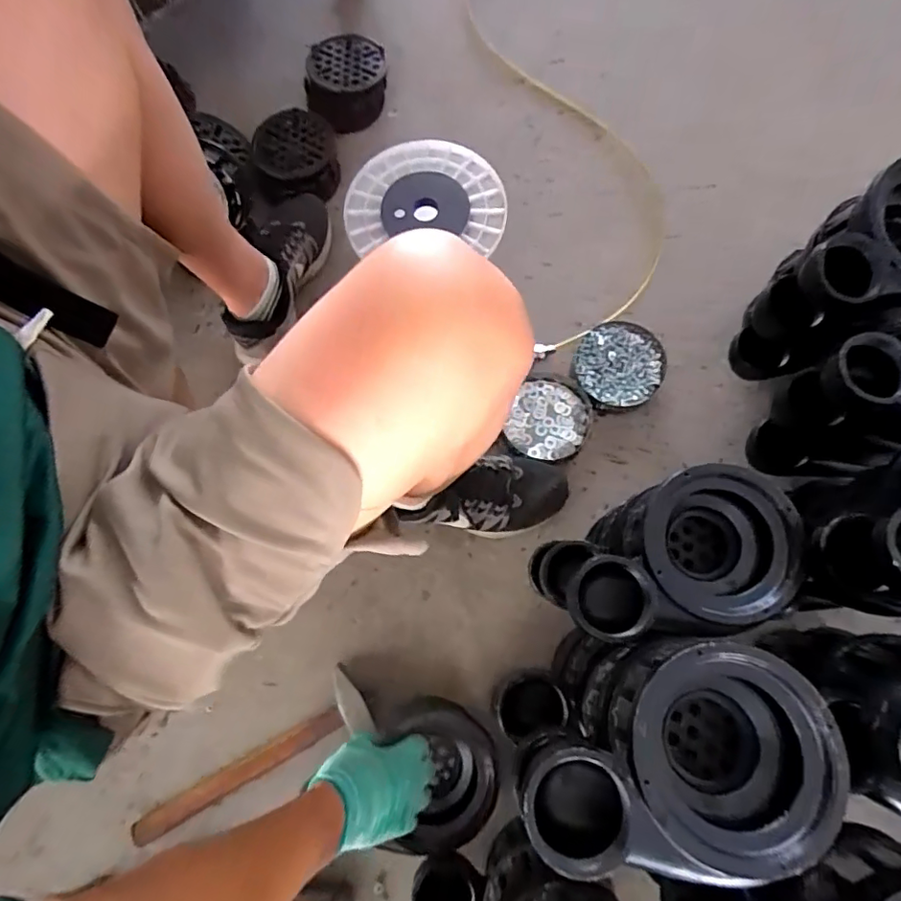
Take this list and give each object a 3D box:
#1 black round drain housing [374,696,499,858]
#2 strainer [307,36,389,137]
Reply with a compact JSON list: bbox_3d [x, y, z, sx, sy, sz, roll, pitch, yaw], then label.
[{"bbox_3d":[-0.015,0.373,0.643,0.130,0.108,0.137,0,77,1],"label":"black round drain housing"},{"bbox_3d":[-0.174,-0.638,0.932,0.136,0.088,0.116,5,78,3],"label":"strainer"}]

